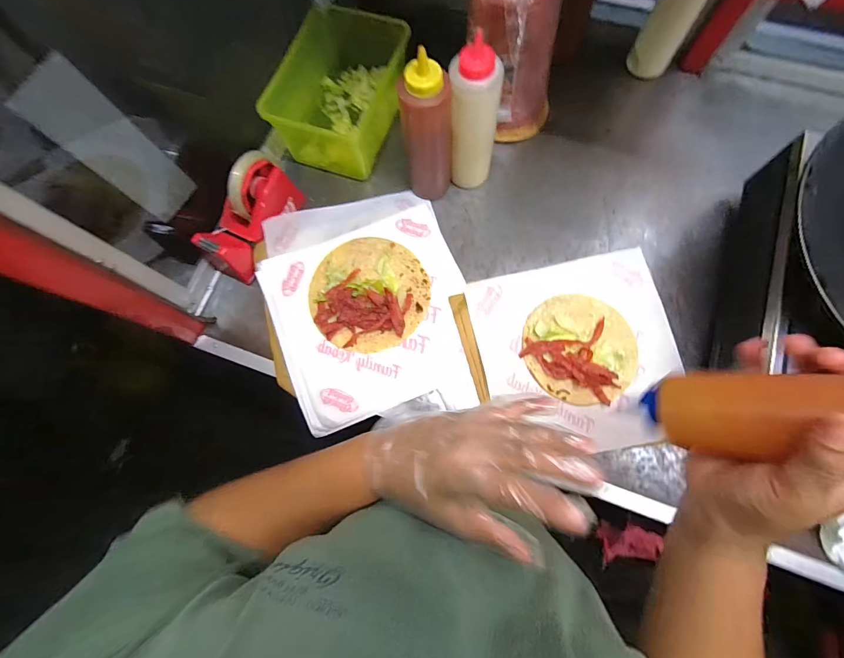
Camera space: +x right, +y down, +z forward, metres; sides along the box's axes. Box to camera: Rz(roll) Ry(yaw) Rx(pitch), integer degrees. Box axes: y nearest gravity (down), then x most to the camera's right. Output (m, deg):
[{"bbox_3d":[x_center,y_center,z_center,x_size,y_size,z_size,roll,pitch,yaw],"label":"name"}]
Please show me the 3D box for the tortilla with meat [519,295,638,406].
[{"bbox_3d":[0.203,0.021,0.488,0.134,0.017,0.142,-1,74,2],"label":"tortilla with meat"}]

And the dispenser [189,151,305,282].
[{"bbox_3d":[-0.238,-0.151,0.523,0.065,0.104,0.169,29,91,10],"label":"dispenser"}]

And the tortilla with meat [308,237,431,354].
[{"bbox_3d":[-0.075,-0.052,0.526,0.166,0.015,0.158,-1,74,2],"label":"tortilla with meat"}]

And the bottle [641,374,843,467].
[{"bbox_3d":[0.245,0.059,0.242,0.049,0.179,0.051,24,71,-35],"label":"bottle"}]

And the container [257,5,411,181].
[{"bbox_3d":[-0.118,-0.346,0.562,0.138,0.104,0.207,16,77,4],"label":"container"}]

